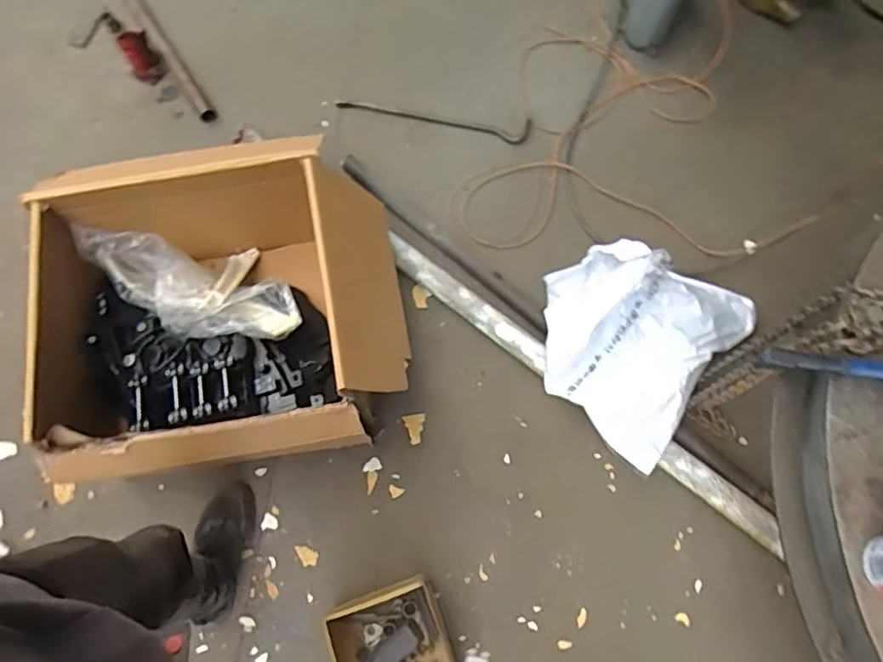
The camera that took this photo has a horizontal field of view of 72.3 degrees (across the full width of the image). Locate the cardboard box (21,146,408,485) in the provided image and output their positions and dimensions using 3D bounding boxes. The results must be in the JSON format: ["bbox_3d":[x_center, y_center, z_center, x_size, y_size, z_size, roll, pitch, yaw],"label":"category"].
[{"bbox_3d":[-0.415,-0.023,1.190,0.664,0.343,0.558,-10,71,-2],"label":"cardboard box"}]

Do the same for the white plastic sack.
[{"bbox_3d":[0.394,-0.018,1.207,0.367,0.212,0.453,36,75,15],"label":"white plastic sack"}]

